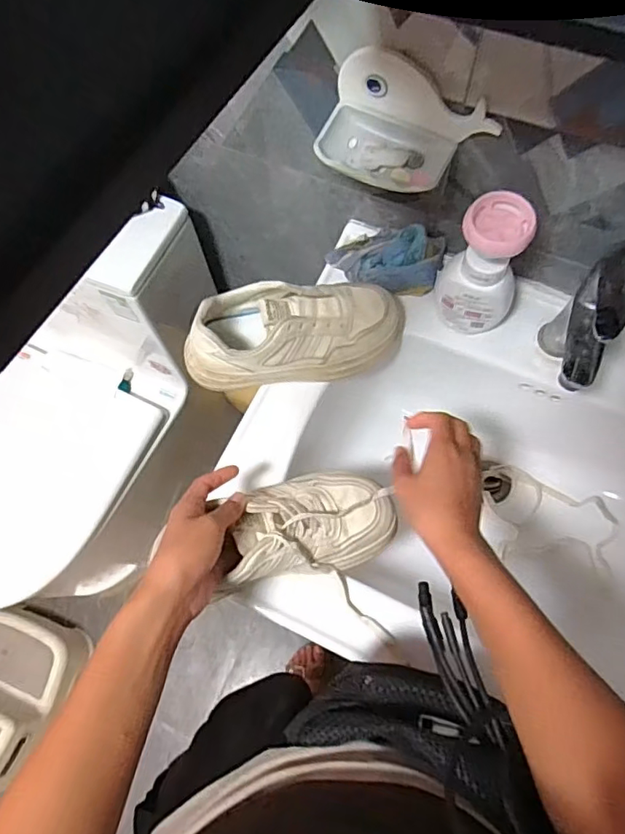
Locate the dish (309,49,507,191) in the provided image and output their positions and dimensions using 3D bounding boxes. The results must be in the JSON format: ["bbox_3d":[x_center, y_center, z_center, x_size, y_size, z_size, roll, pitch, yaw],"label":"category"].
[{"bbox_3d":[0.084,-0.267,0.509,0.159,0.074,0.081,23,71,10],"label":"dish"}]

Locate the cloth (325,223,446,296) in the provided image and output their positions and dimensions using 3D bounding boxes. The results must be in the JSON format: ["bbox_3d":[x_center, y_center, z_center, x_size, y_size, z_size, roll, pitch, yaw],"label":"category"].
[{"bbox_3d":[0.088,-0.192,0.645,0.138,0.057,0.079,4,68,3],"label":"cloth"}]

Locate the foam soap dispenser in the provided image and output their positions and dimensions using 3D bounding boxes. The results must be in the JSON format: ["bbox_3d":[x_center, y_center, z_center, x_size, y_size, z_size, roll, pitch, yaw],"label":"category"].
[{"bbox_3d":[0.182,-0.156,0.578,0.083,0.153,0.058,15,70,8],"label":"foam soap dispenser"}]

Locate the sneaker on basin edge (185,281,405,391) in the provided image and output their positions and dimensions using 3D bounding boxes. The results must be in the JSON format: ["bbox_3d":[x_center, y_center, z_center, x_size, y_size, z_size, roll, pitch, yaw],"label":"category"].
[{"bbox_3d":[-0.016,-0.093,0.598,0.247,0.093,0.086,-14,69,-4],"label":"sneaker on basin edge"}]

